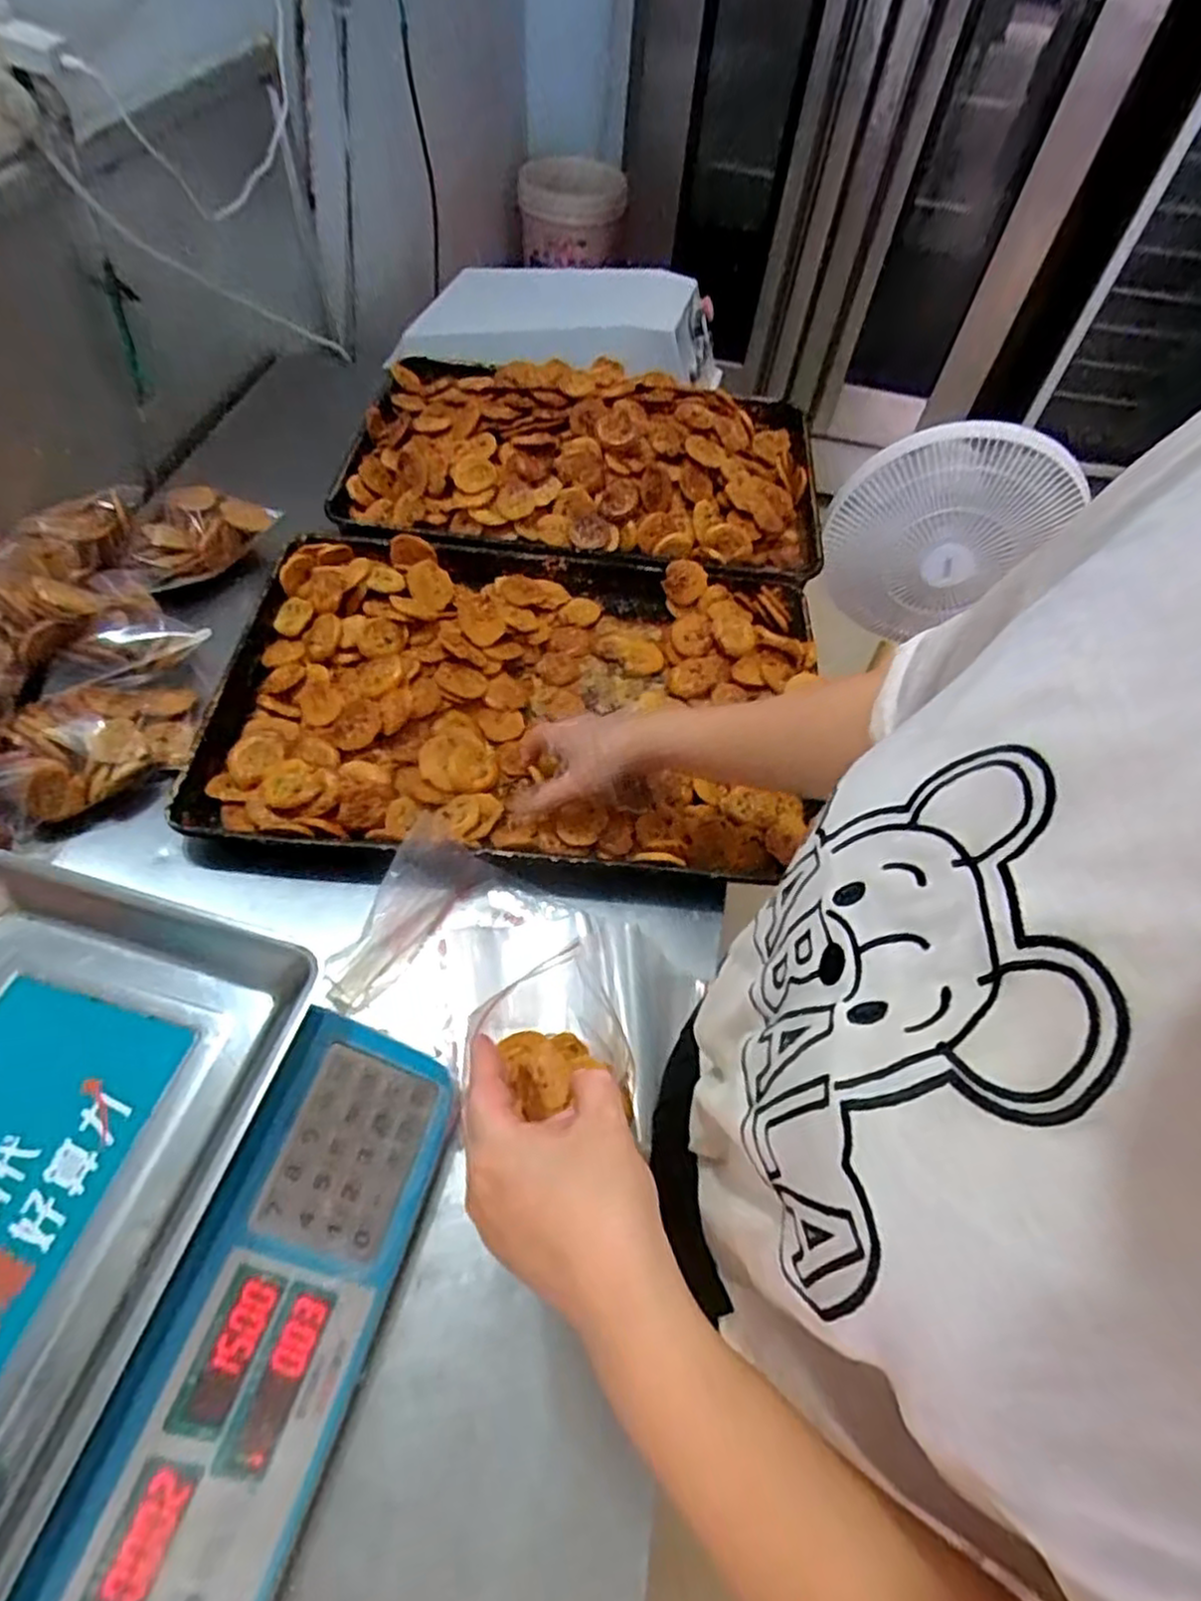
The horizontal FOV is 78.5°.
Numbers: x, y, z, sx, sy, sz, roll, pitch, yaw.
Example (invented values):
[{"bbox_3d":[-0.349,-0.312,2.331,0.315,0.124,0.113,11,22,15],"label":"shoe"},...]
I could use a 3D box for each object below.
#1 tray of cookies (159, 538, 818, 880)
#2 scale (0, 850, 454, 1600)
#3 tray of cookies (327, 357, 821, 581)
[{"bbox_3d":[-0.079,-0.112,0.764,0.596,0.056,0.404,4,57,-2],"label":"tray of cookies"},{"bbox_3d":[-0.316,0.261,0.444,0.370,0.130,0.376,16,57,6],"label":"scale"},{"bbox_3d":[-0.013,-0.480,0.961,0.607,0.106,0.400,6,57,-1],"label":"tray of cookies"}]

